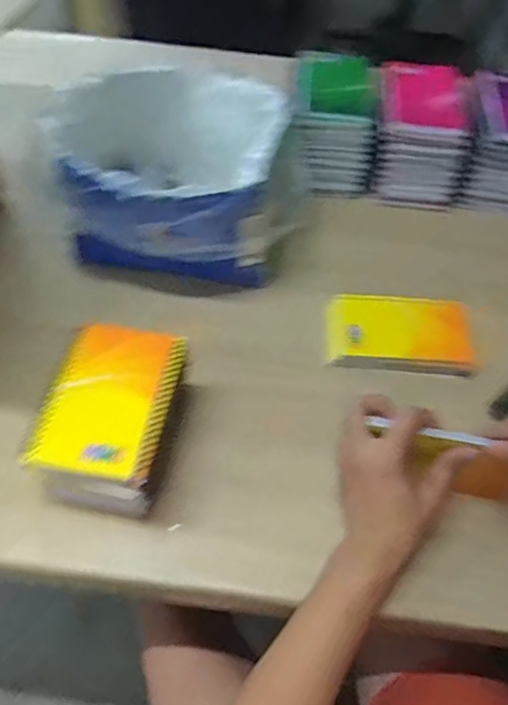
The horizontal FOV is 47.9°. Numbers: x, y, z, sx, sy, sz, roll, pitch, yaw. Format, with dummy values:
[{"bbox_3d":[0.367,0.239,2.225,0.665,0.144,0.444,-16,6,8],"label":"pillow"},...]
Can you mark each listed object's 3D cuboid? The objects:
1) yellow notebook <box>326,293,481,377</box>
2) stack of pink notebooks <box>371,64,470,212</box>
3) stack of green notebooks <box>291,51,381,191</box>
[{"bbox_3d":[0.153,-0.019,0.579,0.161,0.024,0.085,7,62,-10],"label":"yellow notebook"},{"bbox_3d":[0.199,-0.265,0.700,0.106,0.112,0.134,8,53,3],"label":"stack of pink notebooks"},{"bbox_3d":[0.094,-0.272,0.699,0.097,0.103,0.118,6,53,1],"label":"stack of green notebooks"}]

